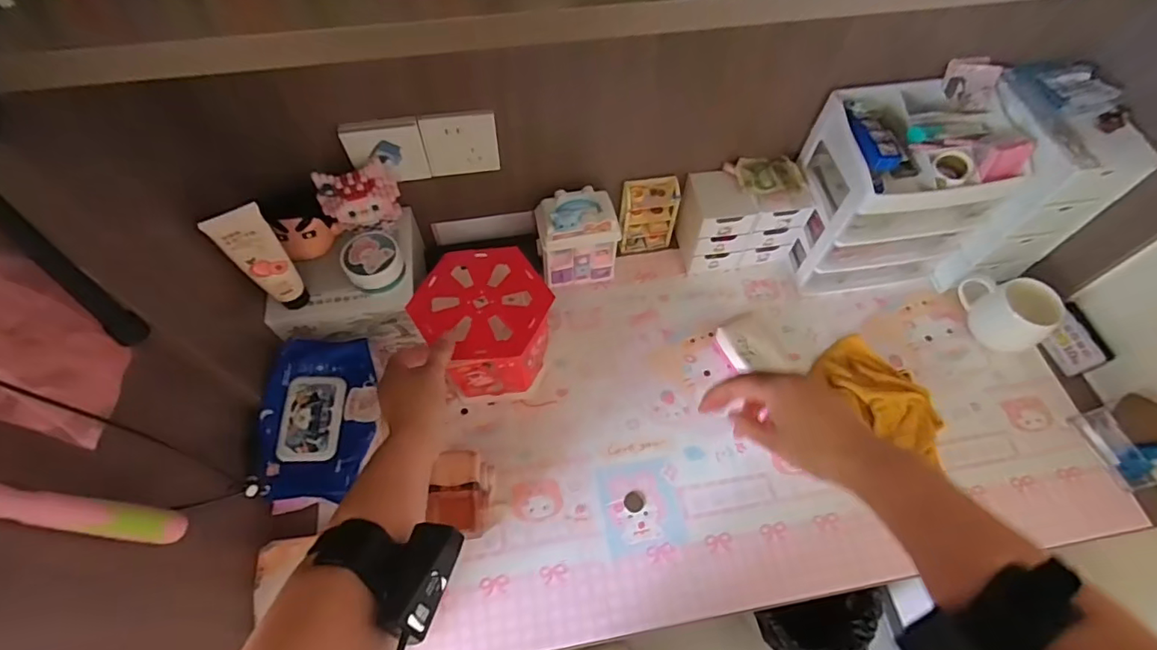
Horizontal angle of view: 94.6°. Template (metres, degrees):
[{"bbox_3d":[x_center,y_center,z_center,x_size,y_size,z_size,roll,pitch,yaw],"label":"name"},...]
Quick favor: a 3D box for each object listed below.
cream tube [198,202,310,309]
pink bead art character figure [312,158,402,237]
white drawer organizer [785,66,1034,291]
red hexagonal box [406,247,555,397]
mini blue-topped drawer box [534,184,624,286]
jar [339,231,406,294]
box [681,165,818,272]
[{"bbox_3d":[-0.328,-0.065,0.565,0.046,0.144,0.020,-37,68,-20],"label":"cream tube"},{"bbox_3d":[-0.259,-0.146,0.640,0.084,0.085,0.042,-10,62,-7],"label":"pink bead art character figure"},{"bbox_3d":[0.431,-0.185,0.745,0.223,0.249,0.157,-8,62,-6],"label":"white drawer organizer"},{"bbox_3d":[-0.118,0.000,0.692,0.149,0.136,0.154,-31,66,-17],"label":"red hexagonal box"},{"bbox_3d":[-0.002,-0.123,0.755,0.109,0.138,0.069,-8,61,-6],"label":"mini blue-topped drawer box"},{"bbox_3d":[-0.244,-0.074,0.640,0.064,0.042,0.070,1,61,-1],"label":"jar"},{"bbox_3d":[0.238,-0.160,0.789,0.156,0.123,0.097,-8,62,-6],"label":"box"}]

